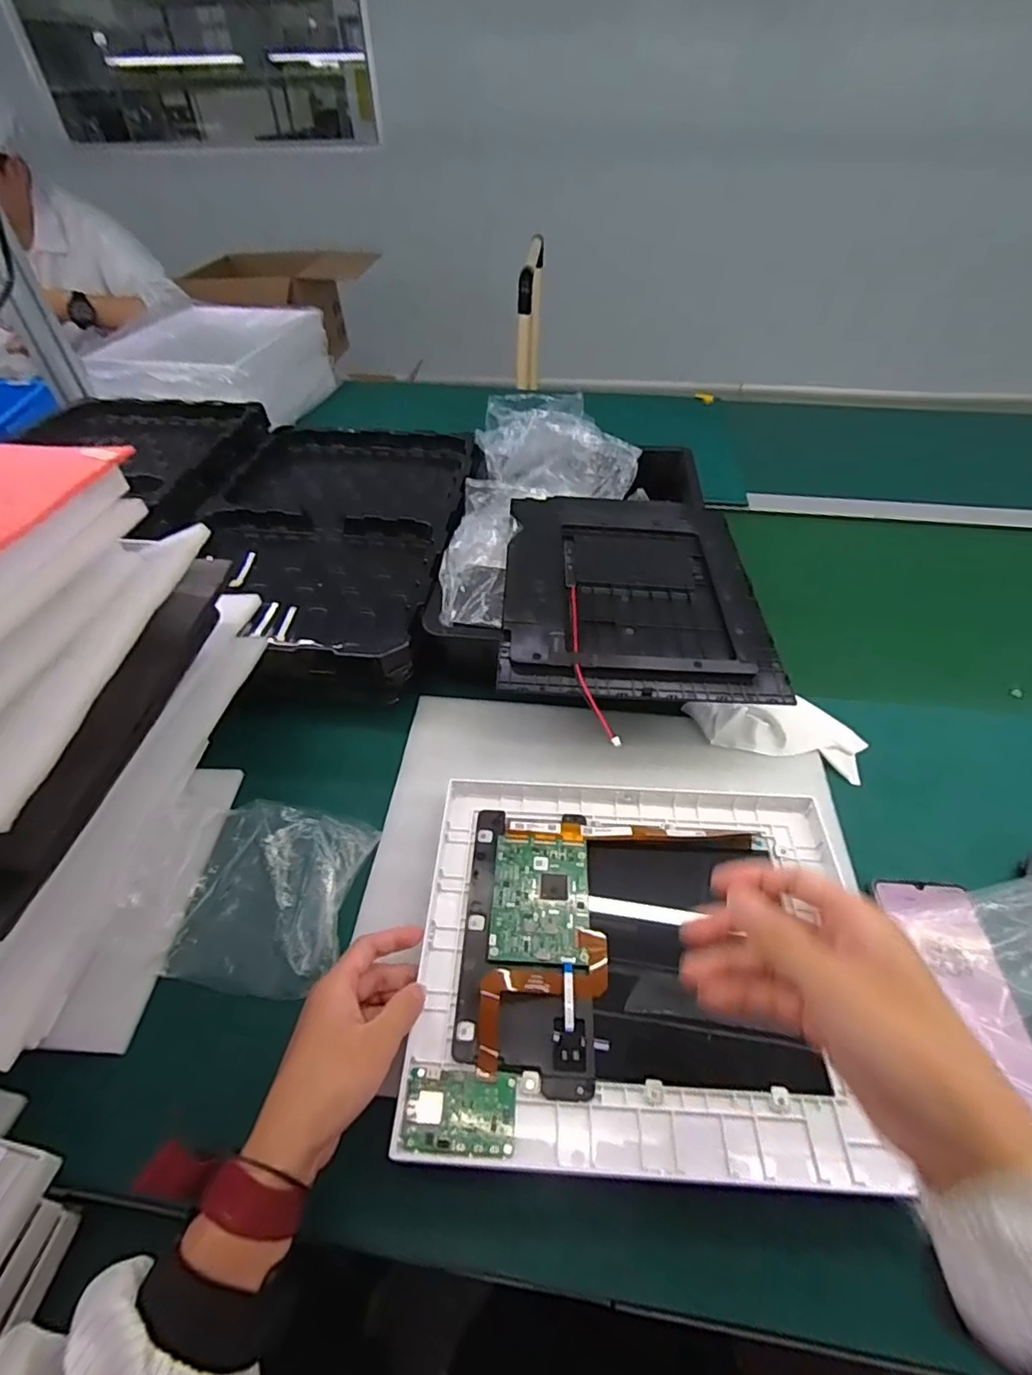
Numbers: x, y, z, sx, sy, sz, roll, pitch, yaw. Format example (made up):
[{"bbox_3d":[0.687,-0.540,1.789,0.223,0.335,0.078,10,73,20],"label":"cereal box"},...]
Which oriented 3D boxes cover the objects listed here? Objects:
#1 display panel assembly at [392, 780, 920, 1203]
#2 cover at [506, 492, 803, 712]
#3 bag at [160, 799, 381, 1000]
[{"bbox_3d":[0.085,0.180,0.409,0.294,0.020,0.254,2,46,3],"label":"display panel assembly"},{"bbox_3d":[0.108,-0.101,0.573,0.235,0.025,0.289,-1,46,1],"label":"cover"},{"bbox_3d":[-0.188,0.155,0.446,0.135,0.040,0.133,8,60,5],"label":"bag"}]

